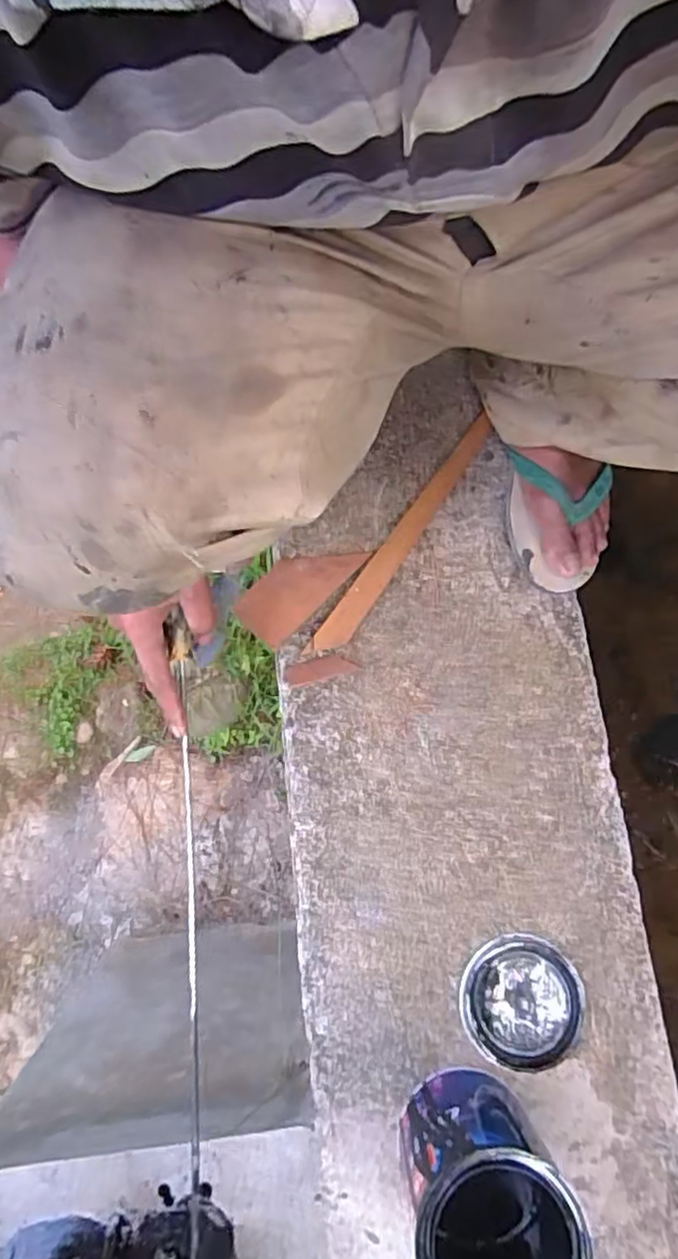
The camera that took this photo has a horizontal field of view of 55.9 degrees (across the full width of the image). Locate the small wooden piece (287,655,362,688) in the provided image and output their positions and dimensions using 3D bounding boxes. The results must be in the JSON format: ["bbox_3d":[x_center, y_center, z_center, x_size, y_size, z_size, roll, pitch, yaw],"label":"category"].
[{"bbox_3d":[-0.017,0.038,0.600,0.067,0.005,0.021,-16,78,-2],"label":"small wooden piece"}]

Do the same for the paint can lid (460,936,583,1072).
[{"bbox_3d":[0.155,0.313,0.536,0.103,0.004,0.099,0,78,1],"label":"paint can lid"}]

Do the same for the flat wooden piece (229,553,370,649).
[{"bbox_3d":[-0.038,-0.043,0.614,0.057,0.011,0.126,43,82,9],"label":"flat wooden piece"}]

